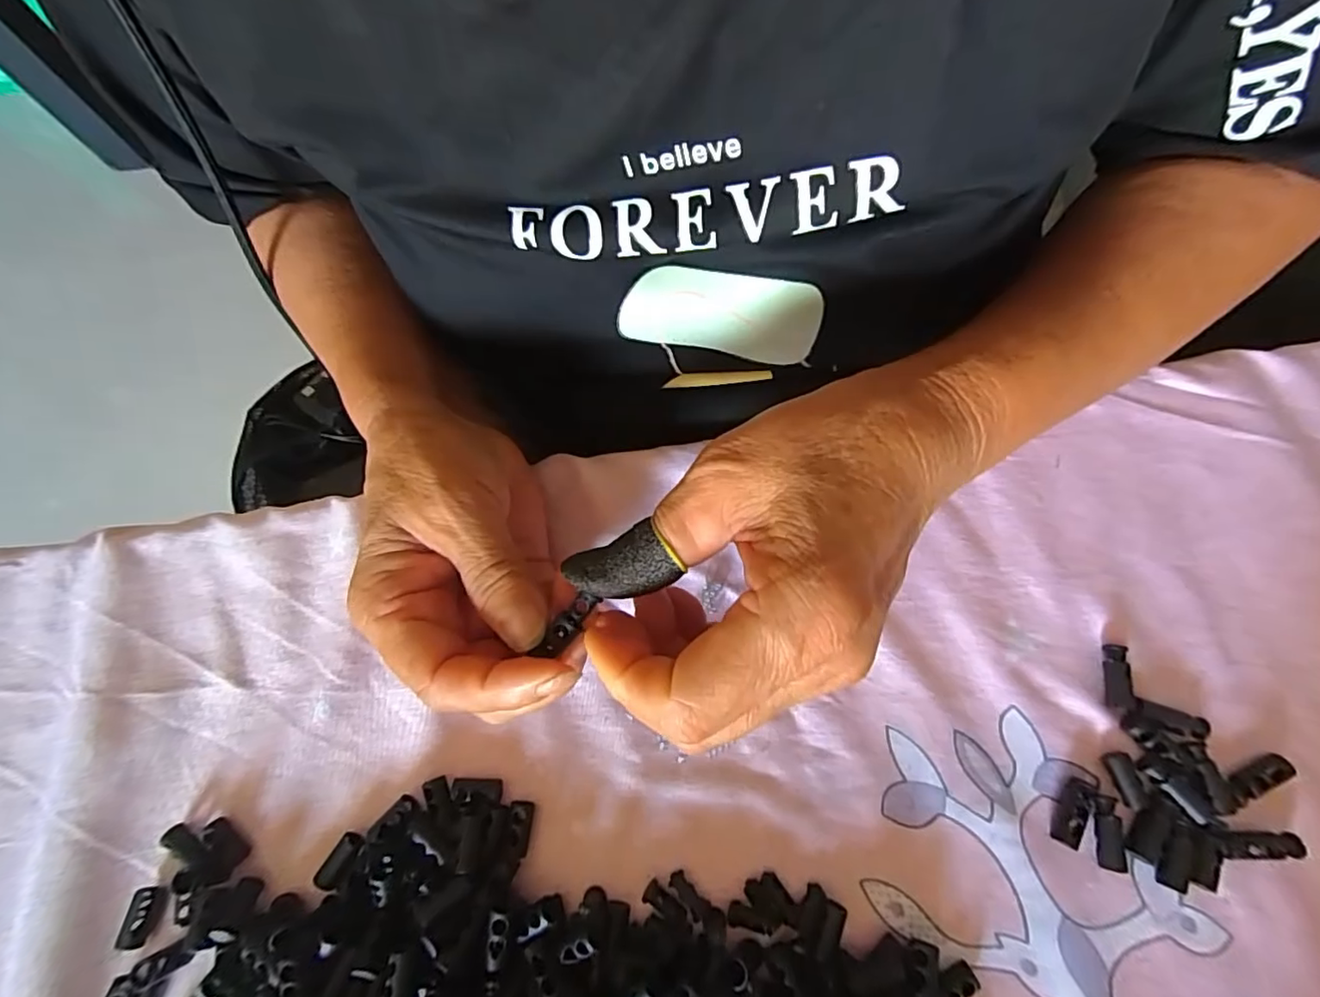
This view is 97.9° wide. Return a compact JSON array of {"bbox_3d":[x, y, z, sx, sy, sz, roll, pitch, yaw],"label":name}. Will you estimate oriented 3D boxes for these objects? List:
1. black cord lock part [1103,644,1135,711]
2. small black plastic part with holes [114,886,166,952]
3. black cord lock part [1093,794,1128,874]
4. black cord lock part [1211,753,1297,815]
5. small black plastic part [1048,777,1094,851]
[{"bbox_3d":[0.182,0.071,0.228,0.009,0.004,0.025,10,72,6],"label":"black cord lock part"},{"bbox_3d":[-0.195,0.158,0.215,0.008,0.008,0.019,2,72,3],"label":"small black plastic part with holes"},{"bbox_3d":[0.165,0.123,0.212,0.008,0.005,0.025,7,72,5],"label":"black cord lock part"},{"bbox_3d":[0.218,0.106,0.212,0.034,0.007,0.007,-28,73,-7],"label":"black cord lock part"},{"bbox_3d":[0.154,0.117,0.215,0.009,0.008,0.023,33,76,12],"label":"small black plastic part"}]

